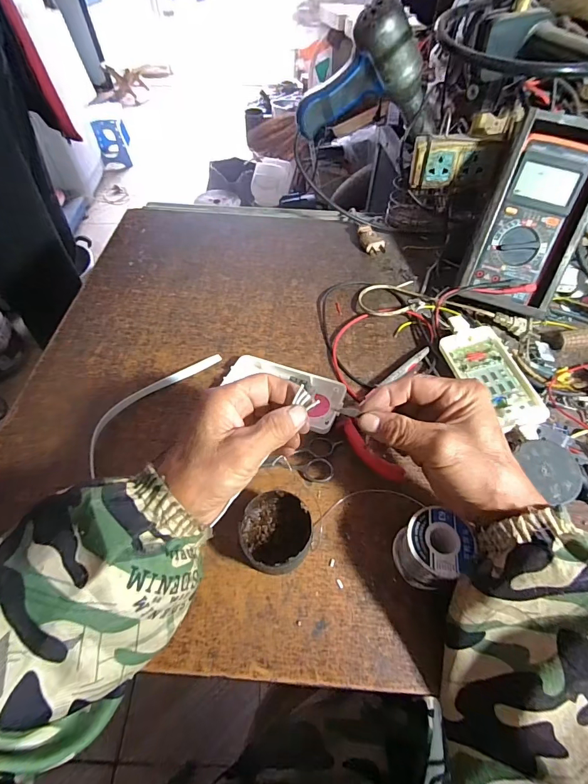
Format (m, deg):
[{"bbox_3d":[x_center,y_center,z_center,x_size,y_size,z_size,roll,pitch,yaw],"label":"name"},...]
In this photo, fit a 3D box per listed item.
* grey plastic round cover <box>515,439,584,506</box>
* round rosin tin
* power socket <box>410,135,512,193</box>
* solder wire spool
[{"bbox_3d":[0.222,0.067,0.337,0.053,0.004,0.049,-5,67,11],"label":"grey plastic round cover"},{"bbox_3d":[-0.014,0.116,0.323,0.058,0.032,0.058,0,54,0],"label":"round rosin tin"},{"bbox_3d":[0.206,-0.290,0.490,0.108,0.055,0.024,9,55,7],"label":"power socket"},{"bbox_3d":[0.109,0.124,0.307,0.050,0.048,0.048,0,54,0],"label":"solder wire spool"}]

